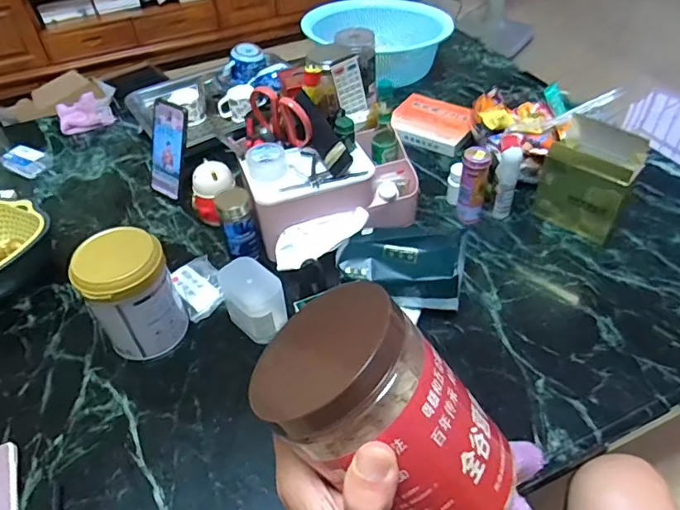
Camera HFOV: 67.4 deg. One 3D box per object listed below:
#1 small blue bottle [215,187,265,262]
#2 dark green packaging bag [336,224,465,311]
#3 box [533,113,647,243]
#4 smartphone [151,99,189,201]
[{"bbox_3d":[-0.143,-0.040,0.727,0.047,0.105,0.042,-21,49,-17],"label":"small blue bottle"},{"bbox_3d":[0.081,0.016,0.683,0.156,0.079,0.093,8,47,10],"label":"dark green packaging bag"},{"bbox_3d":[0.360,-0.110,0.743,0.113,0.150,0.078,21,50,21],"label":"box"},{"bbox_3d":[-0.287,-0.174,0.845,0.077,0.154,0.015,26,28,25],"label":"smartphone"}]

